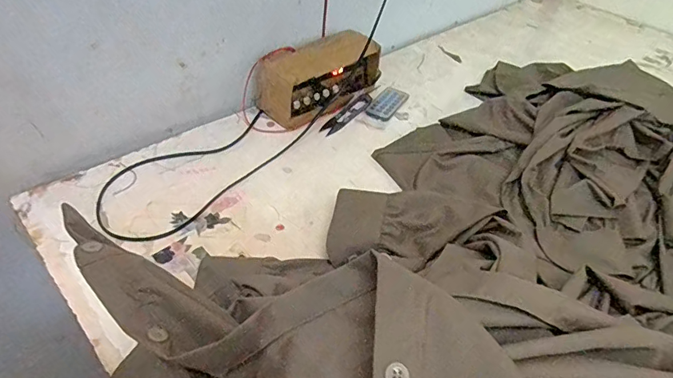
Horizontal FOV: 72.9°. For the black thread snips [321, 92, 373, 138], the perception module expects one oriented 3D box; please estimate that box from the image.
[{"bbox_3d":[0.016,-0.112,0.667,0.024,0.011,0.113,28,48,22],"label":"black thread snips"}]

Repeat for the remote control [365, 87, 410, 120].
[{"bbox_3d":[0.080,-0.133,0.703,0.040,0.006,0.090,24,47,19],"label":"remote control"}]

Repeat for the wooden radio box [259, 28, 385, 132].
[{"bbox_3d":[-0.022,-0.162,0.667,0.183,0.082,0.083,-32,55,-32],"label":"wooden radio box"}]

